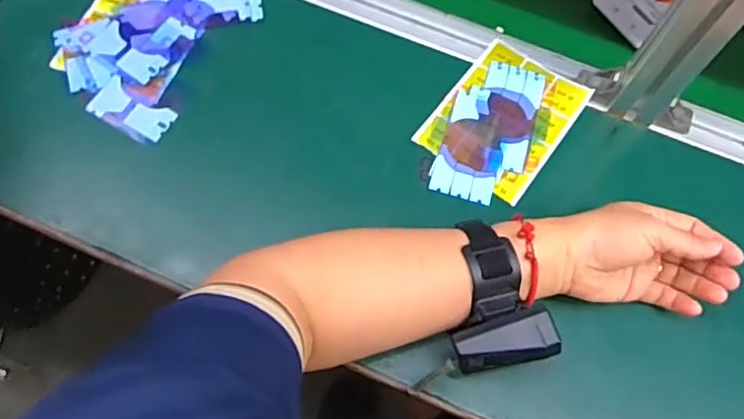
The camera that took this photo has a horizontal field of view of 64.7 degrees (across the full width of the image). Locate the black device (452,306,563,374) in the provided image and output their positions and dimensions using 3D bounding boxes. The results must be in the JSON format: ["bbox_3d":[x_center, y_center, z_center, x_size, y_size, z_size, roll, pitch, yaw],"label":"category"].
[{"bbox_3d":[0.092,0.091,0.403,0.068,0.019,0.032,-9,68,-7],"label":"black device"}]

